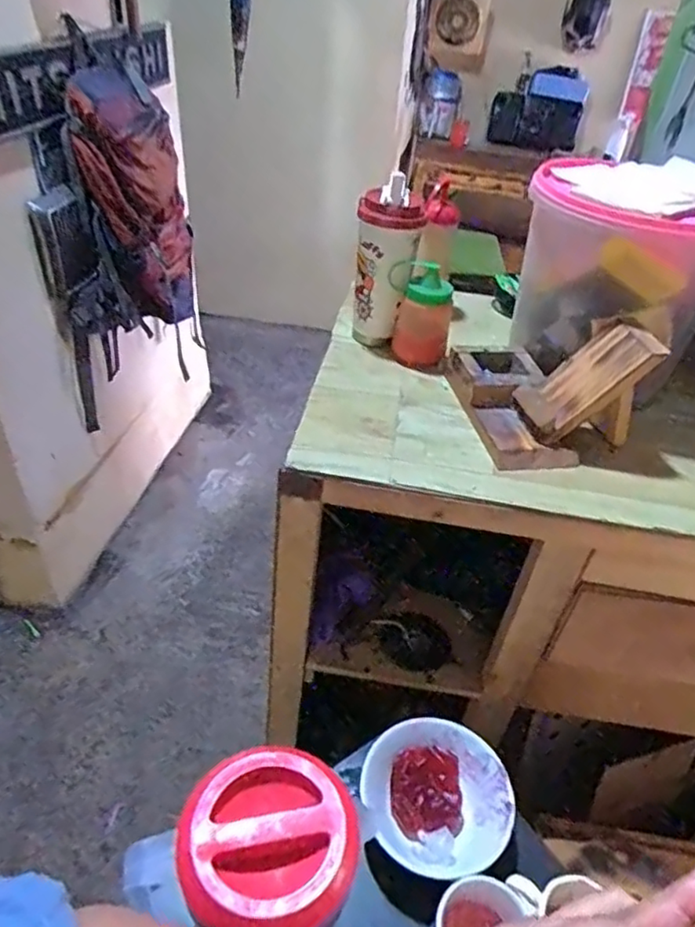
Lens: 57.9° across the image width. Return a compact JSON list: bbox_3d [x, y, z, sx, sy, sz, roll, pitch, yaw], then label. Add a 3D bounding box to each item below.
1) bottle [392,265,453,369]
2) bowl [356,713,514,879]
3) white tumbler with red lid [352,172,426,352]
[{"bbox_3d":[0.099,-0.192,0.824,0.068,0.120,0.058,9,39,5],"label":"bottle"},{"bbox_3d":[0.093,0.352,0.664,0.143,0.043,0.149,3,39,-2],"label":"bowl"},{"bbox_3d":[0.049,-0.263,0.836,0.081,0.191,0.077,-1,39,-7],"label":"white tumbler with red lid"}]

